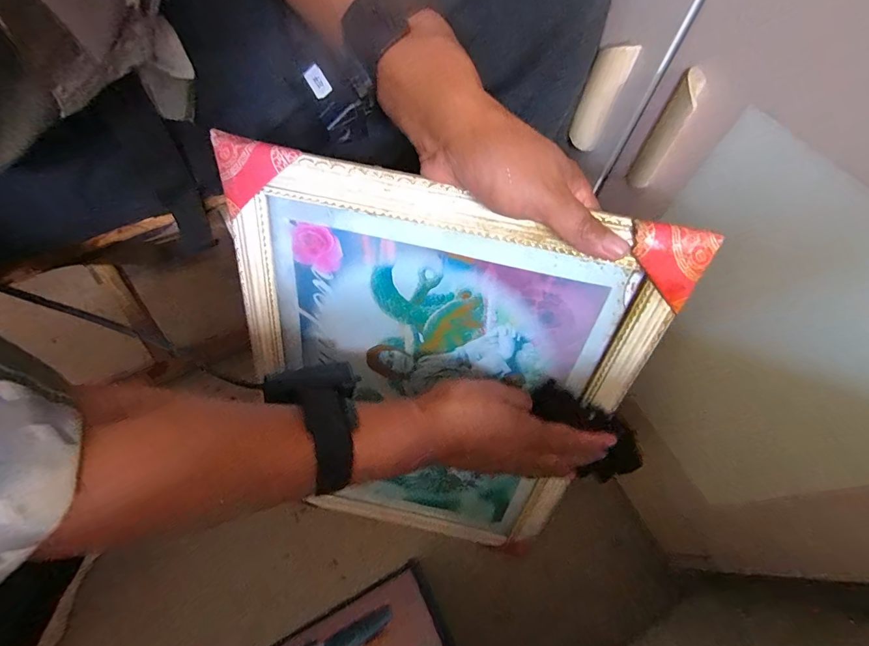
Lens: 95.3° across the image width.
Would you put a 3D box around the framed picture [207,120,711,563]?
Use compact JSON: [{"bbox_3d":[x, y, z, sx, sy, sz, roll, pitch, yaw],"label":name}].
[{"bbox_3d":[-0.011,0.084,0.412,0.341,0.464,0.022,12,38,4],"label":"framed picture"}]

